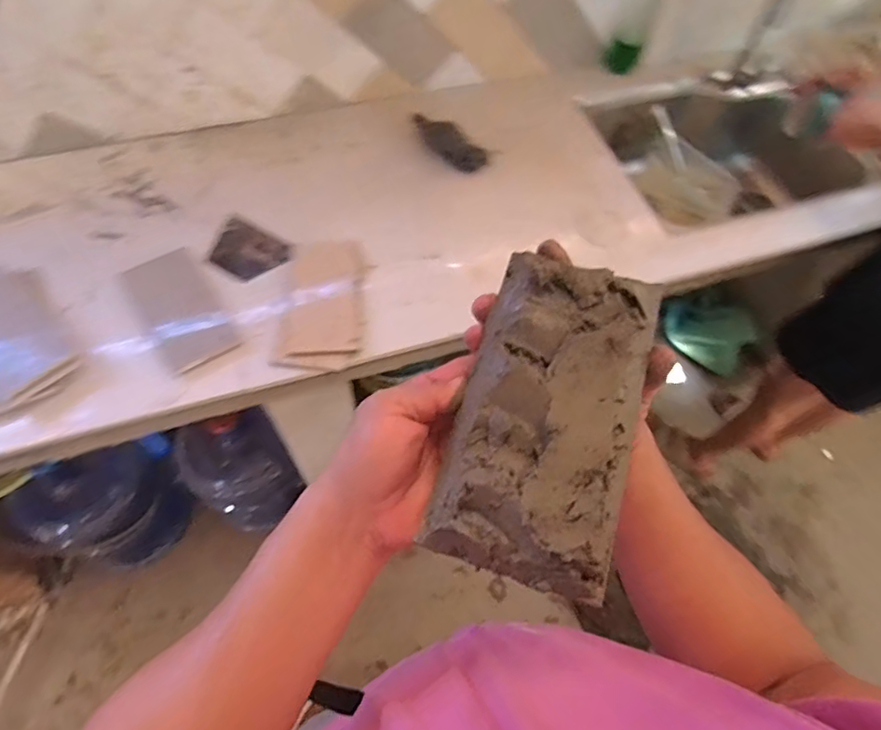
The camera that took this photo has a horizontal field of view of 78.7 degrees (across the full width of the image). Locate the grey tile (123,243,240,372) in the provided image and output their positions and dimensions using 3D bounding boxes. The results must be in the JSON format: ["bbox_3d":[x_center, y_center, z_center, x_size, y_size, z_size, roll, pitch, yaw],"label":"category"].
[{"bbox_3d":[-0.373,-0.086,0.763,0.096,0.013,0.206,-31,67,-17],"label":"grey tile"}]

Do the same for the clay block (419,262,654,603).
[{"bbox_3d":[0.063,0.023,0.302,0.096,0.039,0.182,17,62,7],"label":"clay block"}]

